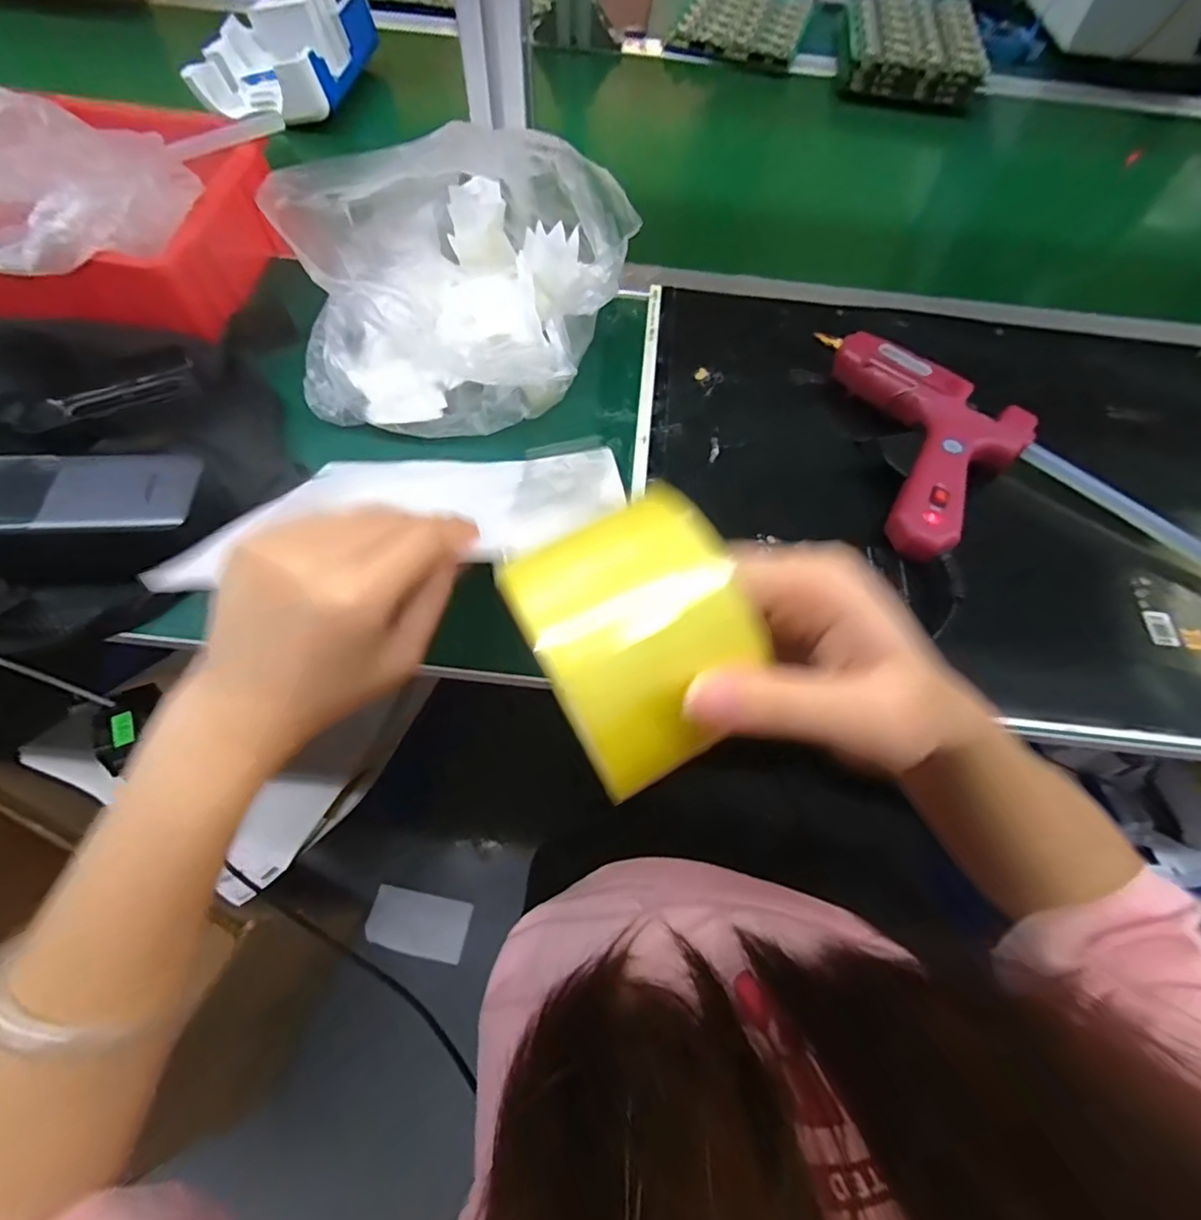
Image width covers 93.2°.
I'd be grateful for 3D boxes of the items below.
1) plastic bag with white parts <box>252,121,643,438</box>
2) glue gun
[{"bbox_3d":[-0.085,-0.224,0.383,0.200,0.118,0.186,10,64,1],"label":"plastic bag with white parts"},{"bbox_3d":[0.241,-0.127,0.410,0.114,0.036,0.197,-3,64,-5],"label":"glue gun"}]

